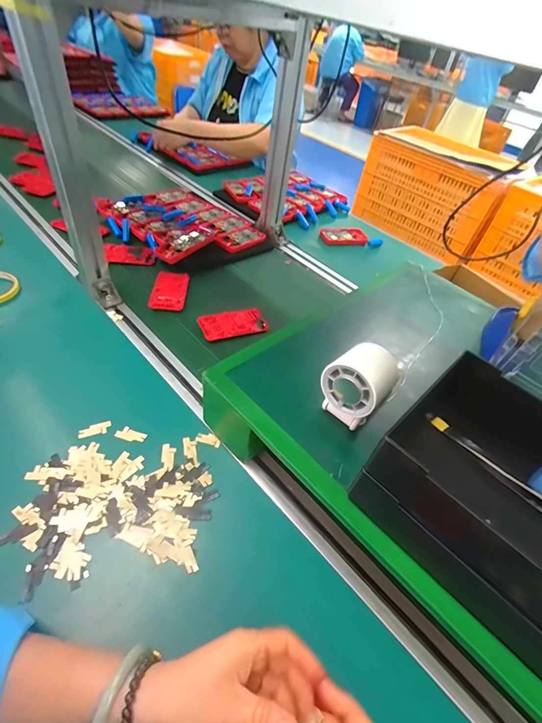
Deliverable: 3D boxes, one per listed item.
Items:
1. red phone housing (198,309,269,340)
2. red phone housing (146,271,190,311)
[{"bbox_3d":[-0.071,-0.071,0.668,0.125,0.011,0.061,-11,58,-23],"label":"red phone housing"},{"bbox_3d":[-0.201,-0.140,0.707,0.065,0.013,0.118,4,46,-7],"label":"red phone housing"}]

